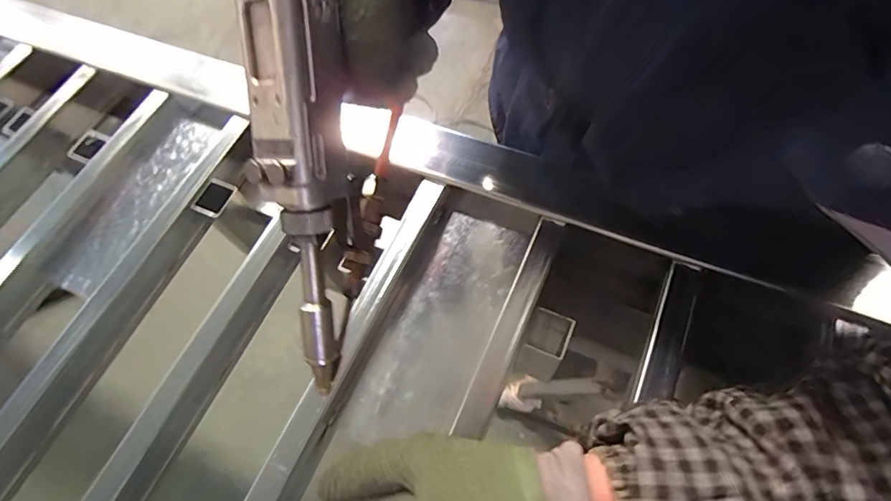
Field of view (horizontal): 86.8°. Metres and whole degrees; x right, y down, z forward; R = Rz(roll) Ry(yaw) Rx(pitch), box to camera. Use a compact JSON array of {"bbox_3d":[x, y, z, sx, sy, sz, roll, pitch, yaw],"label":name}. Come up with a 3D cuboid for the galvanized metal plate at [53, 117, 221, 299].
[{"bbox_3d":[-0.280,-0.047,0.429,0.059,0.008,0.182,27,72,18],"label":"galvanized metal plate"}]

